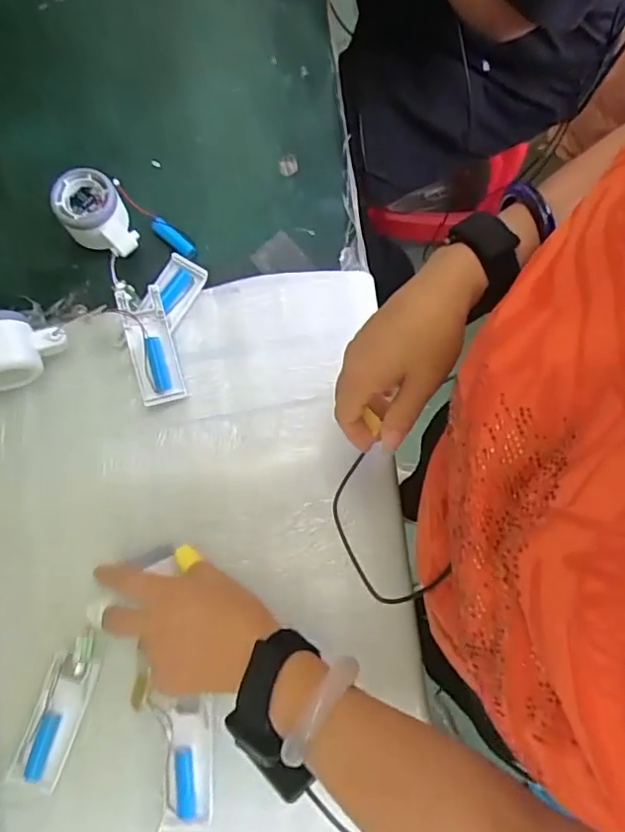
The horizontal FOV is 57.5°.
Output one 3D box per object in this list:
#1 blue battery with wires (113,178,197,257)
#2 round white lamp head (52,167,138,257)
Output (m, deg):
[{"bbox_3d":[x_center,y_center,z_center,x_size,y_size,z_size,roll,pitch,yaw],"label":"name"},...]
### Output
[{"bbox_3d":[-0.153,-0.192,0.555,0.099,0.011,0.017,42,82,-7],"label":"blue battery with wires"},{"bbox_3d":[-0.206,-0.187,0.542,0.060,0.049,0.080,-25,80,-6],"label":"round white lamp head"}]

